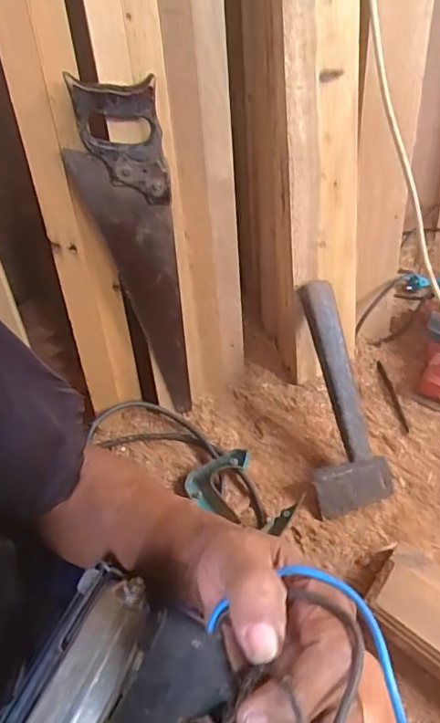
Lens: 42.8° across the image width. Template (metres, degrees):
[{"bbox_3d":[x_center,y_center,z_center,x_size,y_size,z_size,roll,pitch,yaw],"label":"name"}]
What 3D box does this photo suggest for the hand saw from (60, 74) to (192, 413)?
[{"bbox_3d":[-0.102,-0.110,0.726,0.104,0.468,0.026,-10,45,-3],"label":"hand saw"}]

